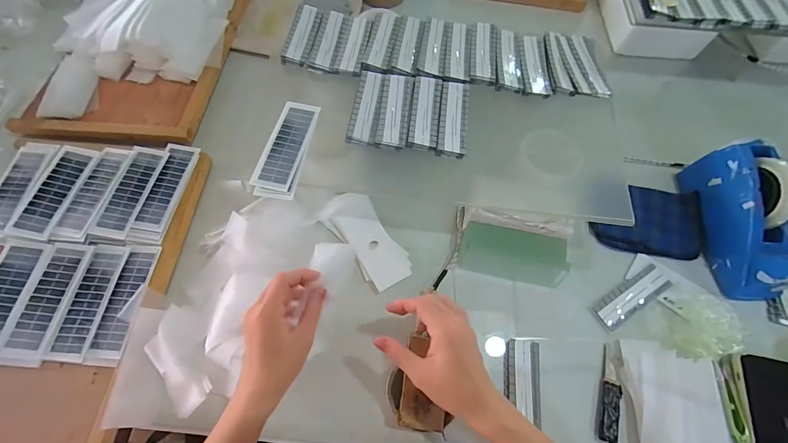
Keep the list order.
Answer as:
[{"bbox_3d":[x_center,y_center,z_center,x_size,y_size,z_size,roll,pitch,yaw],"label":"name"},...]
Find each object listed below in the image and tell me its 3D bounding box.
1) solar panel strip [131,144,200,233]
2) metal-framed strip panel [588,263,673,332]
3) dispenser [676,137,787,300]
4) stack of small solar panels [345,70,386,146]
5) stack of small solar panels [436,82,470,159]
[{"bbox_3d":[-0.335,-0.052,0.512,0.046,0.008,0.141,9,65,-2],"label":"solar panel strip"},{"bbox_3d":[0.341,0.107,0.495,0.131,0.009,0.039,-28,70,-14],"label":"metal-framed strip panel"},{"bbox_3d":[0.507,-0.007,0.495,0.062,0.110,0.214,-3,66,-4],"label":"dispenser"},{"bbox_3d":[-0.039,-0.168,0.501,0.039,0.006,0.131,8,66,1],"label":"stack of small solar panels"},{"bbox_3d":[0.086,-0.149,0.499,0.040,0.013,0.130,8,66,1],"label":"stack of small solar panels"}]

